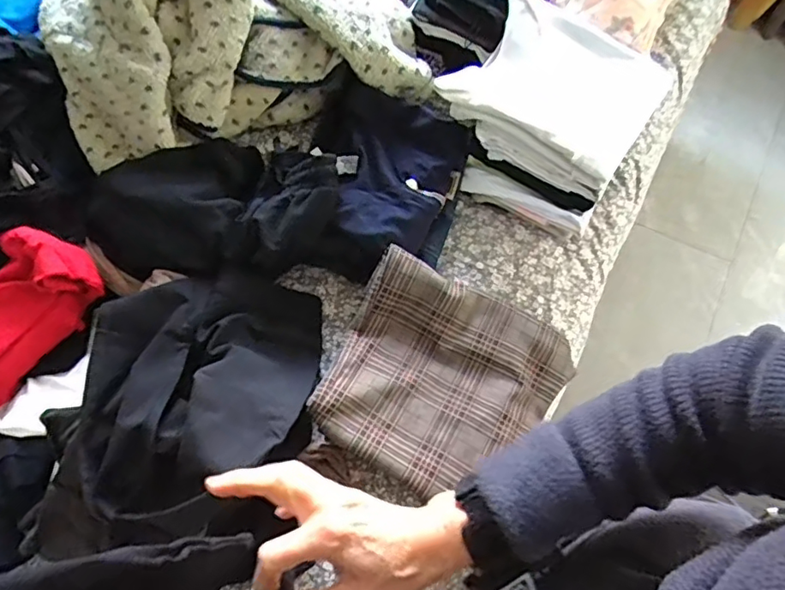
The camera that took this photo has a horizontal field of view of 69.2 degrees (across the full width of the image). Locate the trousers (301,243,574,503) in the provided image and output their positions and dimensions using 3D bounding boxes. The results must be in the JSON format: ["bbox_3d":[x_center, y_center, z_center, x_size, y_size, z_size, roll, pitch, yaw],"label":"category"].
[{"bbox_3d":[0.063,0.110,0.760,0.286,0.074,0.279,28,72,13],"label":"trousers"}]

